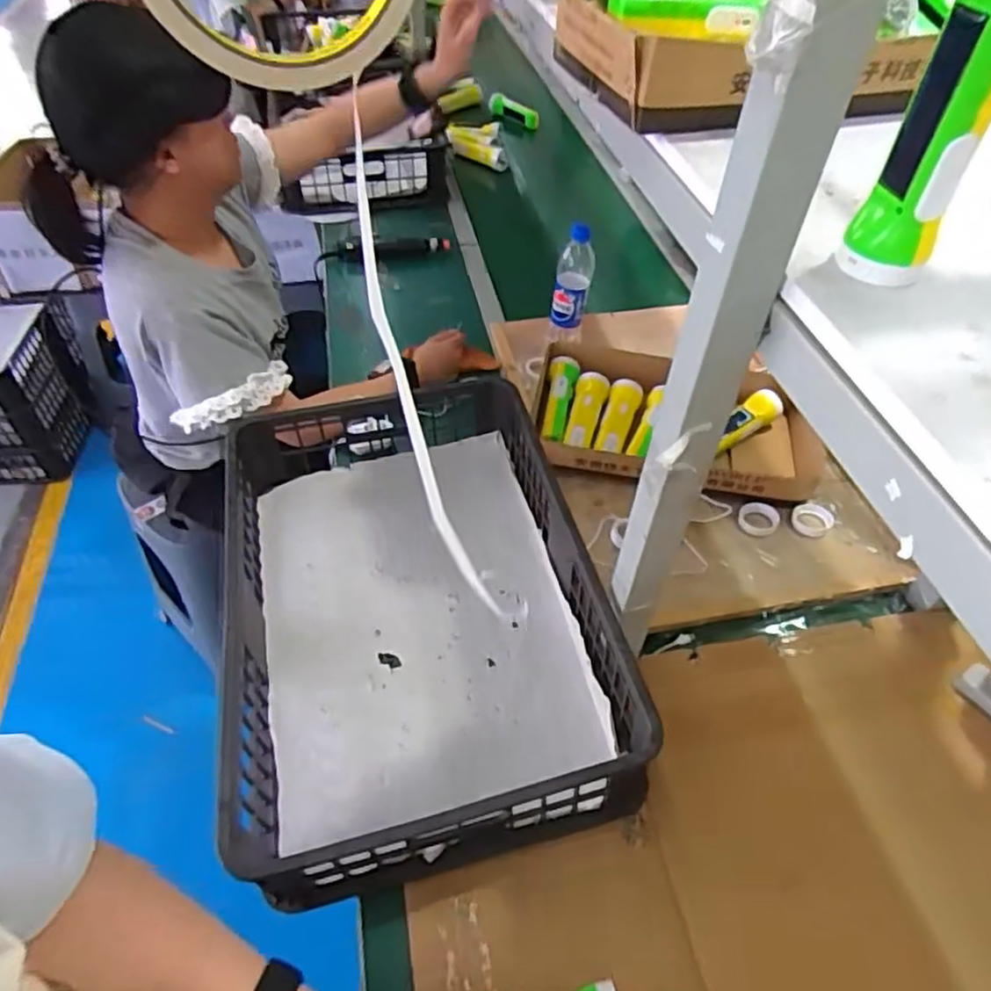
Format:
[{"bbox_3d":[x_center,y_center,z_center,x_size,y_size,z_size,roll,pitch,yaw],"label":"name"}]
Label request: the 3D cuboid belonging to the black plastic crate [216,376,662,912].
[{"bbox_3d":[-0.102,0.115,0.837,0.398,0.155,0.595,-8,47,-10],"label":"black plastic crate"}]

